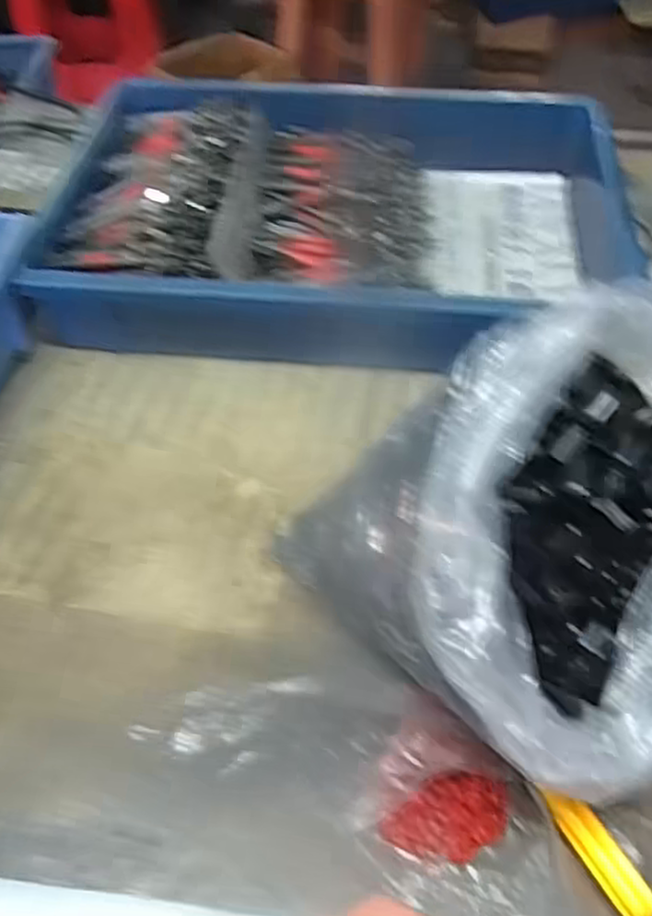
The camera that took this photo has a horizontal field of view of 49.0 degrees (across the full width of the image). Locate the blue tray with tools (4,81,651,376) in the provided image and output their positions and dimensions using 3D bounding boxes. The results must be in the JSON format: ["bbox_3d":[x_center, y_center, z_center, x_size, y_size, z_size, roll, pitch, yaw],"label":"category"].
[{"bbox_3d":[0.015,-0.202,0.578,0.434,0.085,0.274,2,52,2],"label":"blue tray with tools"}]

